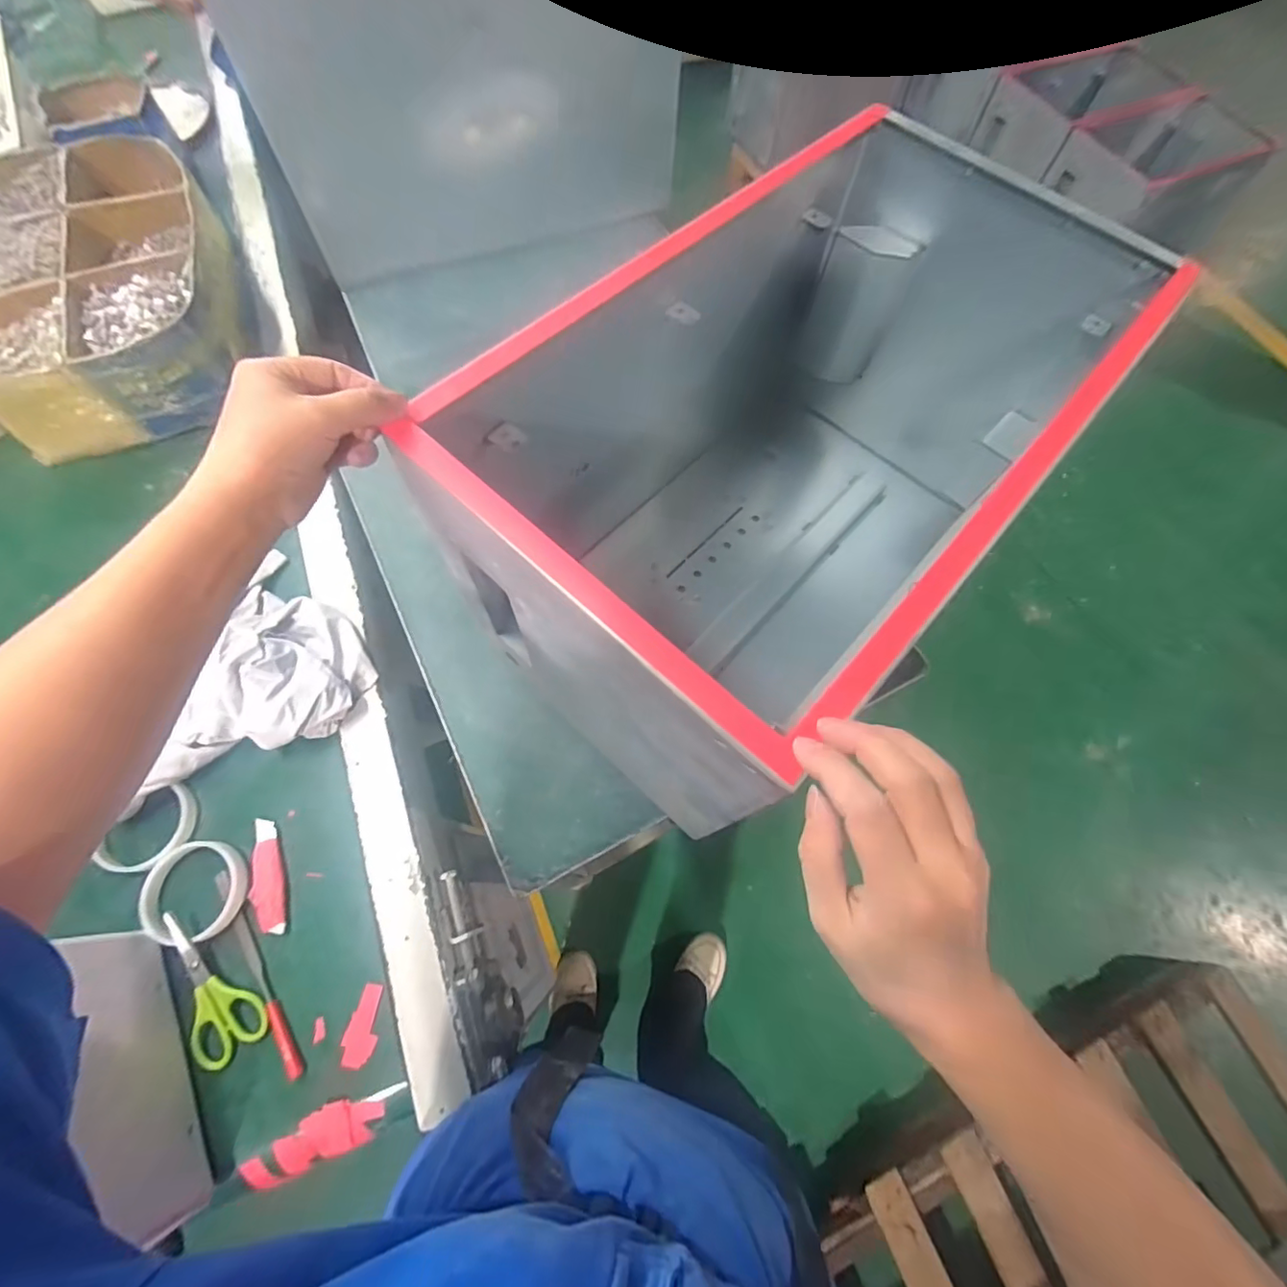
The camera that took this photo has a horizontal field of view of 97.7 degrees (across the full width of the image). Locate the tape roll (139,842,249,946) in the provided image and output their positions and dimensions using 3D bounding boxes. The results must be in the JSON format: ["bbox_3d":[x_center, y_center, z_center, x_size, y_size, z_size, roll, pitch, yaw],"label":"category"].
[{"bbox_3d":[-0.399,0.220,0.499,0.083,0.012,0.081,-3,68,-3],"label":"tape roll"}]

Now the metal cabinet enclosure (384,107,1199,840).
[{"bbox_3d":[0.134,-0.147,0.537,0.305,0.368,0.559,41,72,13],"label":"metal cabinet enclosure"}]

